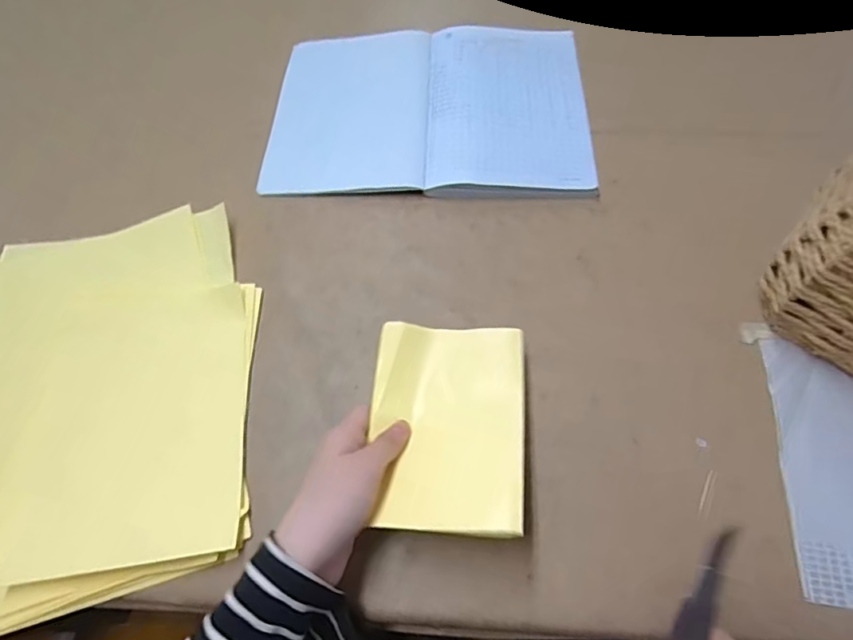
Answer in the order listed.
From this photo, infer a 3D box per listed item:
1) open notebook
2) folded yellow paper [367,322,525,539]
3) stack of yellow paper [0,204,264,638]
[{"bbox_3d":[0.001,-0.234,0.580,0.328,0.013,0.247,0,62,3],"label":"open notebook"},{"bbox_3d":[0.015,0.072,0.380,0.109,0.016,0.150,2,62,4],"label":"folded yellow paper"},{"bbox_3d":[-0.263,0.053,0.421,0.243,0.034,0.312,-14,62,-4],"label":"stack of yellow paper"}]

